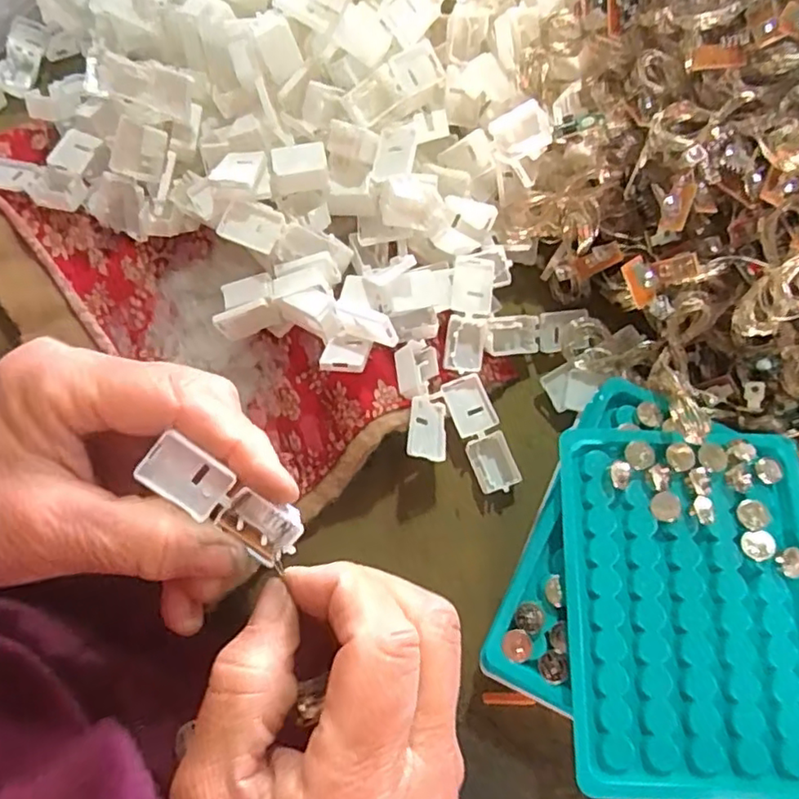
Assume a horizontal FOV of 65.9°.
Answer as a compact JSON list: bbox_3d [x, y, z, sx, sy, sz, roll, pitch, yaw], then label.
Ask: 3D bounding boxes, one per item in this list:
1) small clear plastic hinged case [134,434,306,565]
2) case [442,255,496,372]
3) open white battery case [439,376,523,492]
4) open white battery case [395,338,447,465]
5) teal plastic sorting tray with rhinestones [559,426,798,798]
[{"bbox_3d":[-0.058,0.033,0.203,0.055,0.010,0.019,38,77,-15],"label":"small clear plastic hinged case"},{"bbox_3d":[0.034,-0.041,0.297,0.019,0.011,0.054,8,91,5],"label":"case"},{"bbox_3d":[0.039,0.016,0.291,0.021,0.014,0.055,-22,87,-4],"label":"open white battery case"},{"bbox_3d":[0.010,0.000,0.281,0.024,0.010,0.055,7,65,-38],"label":"open white battery case"},{"bbox_3d":[0.112,0.076,0.234,0.092,0.009,0.130,2,73,3],"label":"teal plastic sorting tray with rhinestones"}]

